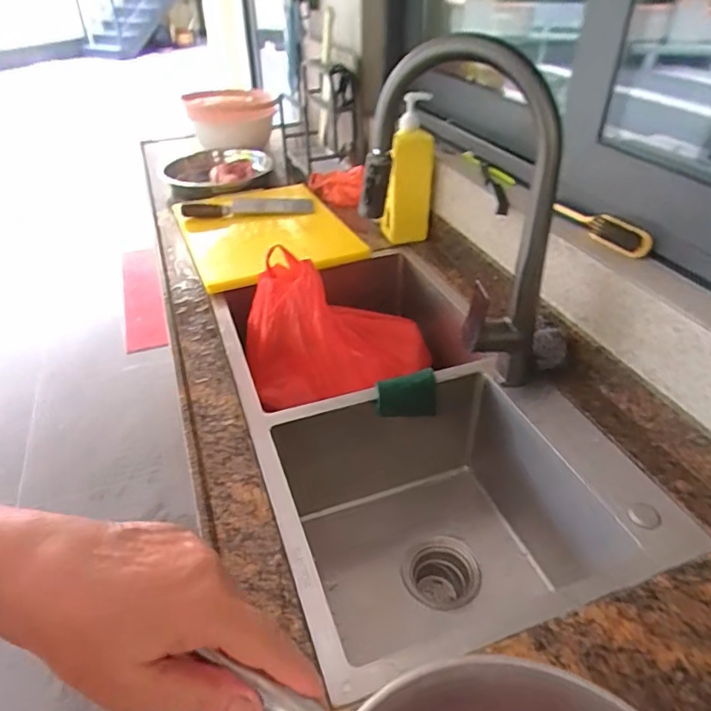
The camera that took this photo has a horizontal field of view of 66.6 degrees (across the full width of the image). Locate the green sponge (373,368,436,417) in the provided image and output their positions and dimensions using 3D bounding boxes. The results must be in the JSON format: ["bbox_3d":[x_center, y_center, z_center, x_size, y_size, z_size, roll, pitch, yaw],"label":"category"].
[{"bbox_3d":[0.078,0.059,0.856,0.099,0.035,0.075,-3,37,-3],"label":"green sponge"}]

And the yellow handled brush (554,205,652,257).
[{"bbox_3d":[0.402,-0.203,0.875,0.056,0.032,0.164,-21,42,-25],"label":"yellow handled brush"}]

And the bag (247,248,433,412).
[{"bbox_3d":[-0.046,-0.067,1.067,0.359,0.190,0.292,-18,41,-21],"label":"bag"}]

